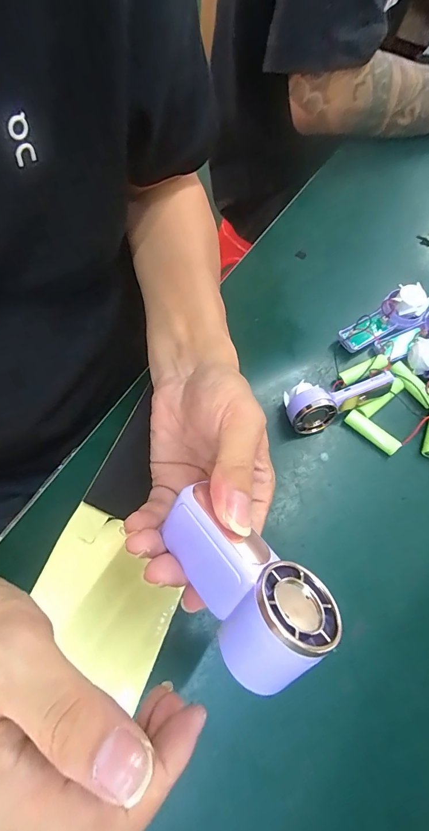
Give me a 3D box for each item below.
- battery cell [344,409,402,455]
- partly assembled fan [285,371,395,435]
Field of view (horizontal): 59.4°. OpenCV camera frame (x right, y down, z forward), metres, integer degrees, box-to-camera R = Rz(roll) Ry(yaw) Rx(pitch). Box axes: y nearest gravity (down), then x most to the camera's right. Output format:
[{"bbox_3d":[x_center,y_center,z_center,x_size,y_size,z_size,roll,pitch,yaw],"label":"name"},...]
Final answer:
[{"bbox_3d":[0.140,0.015,0.336,0.050,0.015,0.015,40,75,17],"label":"battery cell"},{"bbox_3d":[0.105,-0.018,0.333,0.092,0.036,0.040,-28,73,-10],"label":"partly assembled fan"}]

